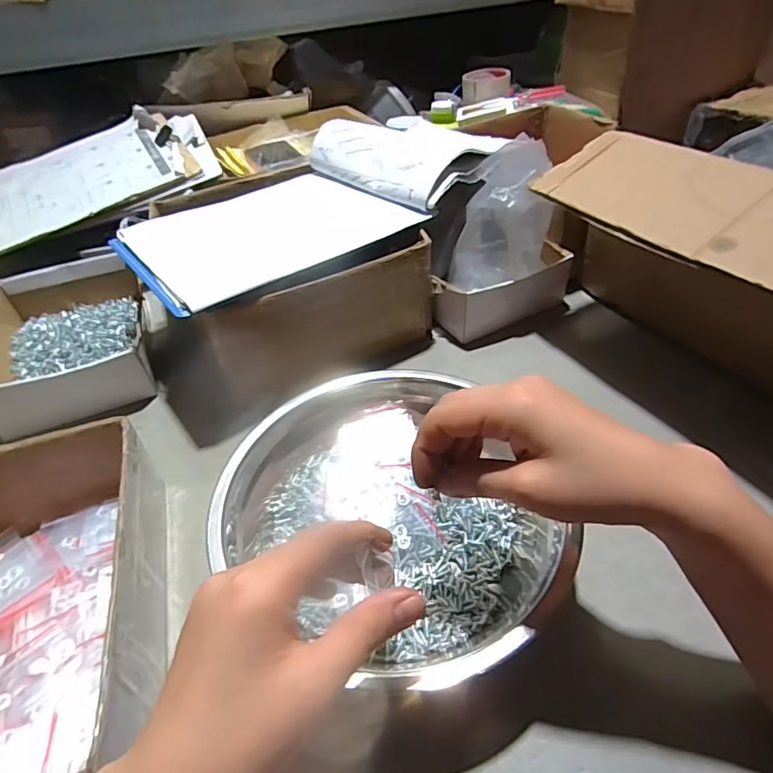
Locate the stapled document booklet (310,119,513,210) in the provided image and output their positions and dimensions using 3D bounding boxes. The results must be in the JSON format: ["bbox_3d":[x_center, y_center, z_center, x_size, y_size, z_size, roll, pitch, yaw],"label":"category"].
[{"bbox_3d":[0.010,-0.279,0.612,0.121,0.068,0.224,-36,50,-29],"label":"stapled document booklet"}]

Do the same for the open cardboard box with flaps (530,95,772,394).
[{"bbox_3d":[0.365,-0.144,0.504,0.326,0.186,0.314,-23,45,-18],"label":"open cardboard box with flaps"}]

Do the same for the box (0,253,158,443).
[{"bbox_3d":[-0.374,-0.061,0.573,0.161,0.062,0.269,-22,45,-17],"label":"box"}]

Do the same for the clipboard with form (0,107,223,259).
[{"bbox_3d":[-0.428,-0.301,0.701,0.349,0.020,0.253,-23,57,-12],"label":"clipboard with form"}]

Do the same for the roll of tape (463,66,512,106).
[{"bbox_3d":[0.197,-0.588,0.958,0.092,0.045,0.104,2,43,8],"label":"roll of tape"}]

